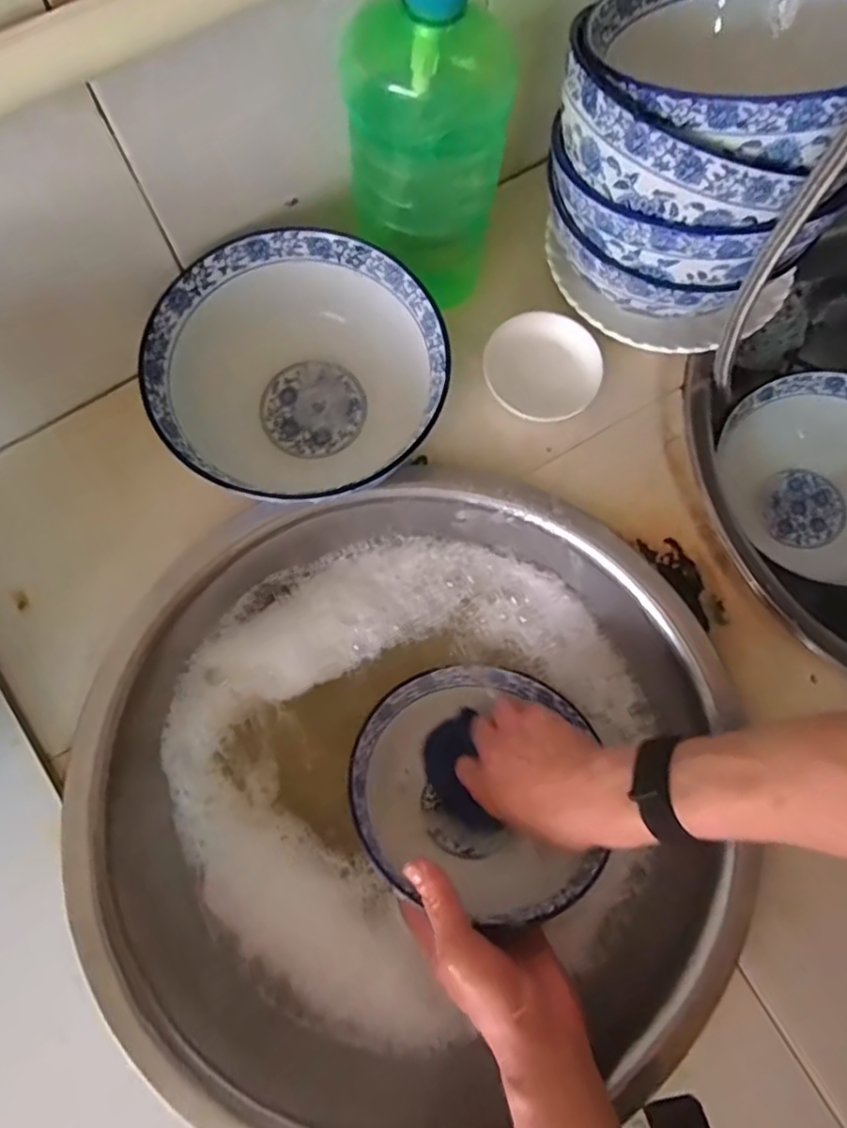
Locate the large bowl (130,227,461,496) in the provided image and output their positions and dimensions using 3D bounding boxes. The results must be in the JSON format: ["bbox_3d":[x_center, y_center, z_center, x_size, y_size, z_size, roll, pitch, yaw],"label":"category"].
[{"bbox_3d":[-0.087,-0.133,0.453,0.196,0.077,0.188,0,77,-1],"label":"large bowl"}]

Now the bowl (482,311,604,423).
[{"bbox_3d":[0.095,-0.155,0.503,0.090,0.030,0.085,0,77,-1],"label":"bowl"}]

